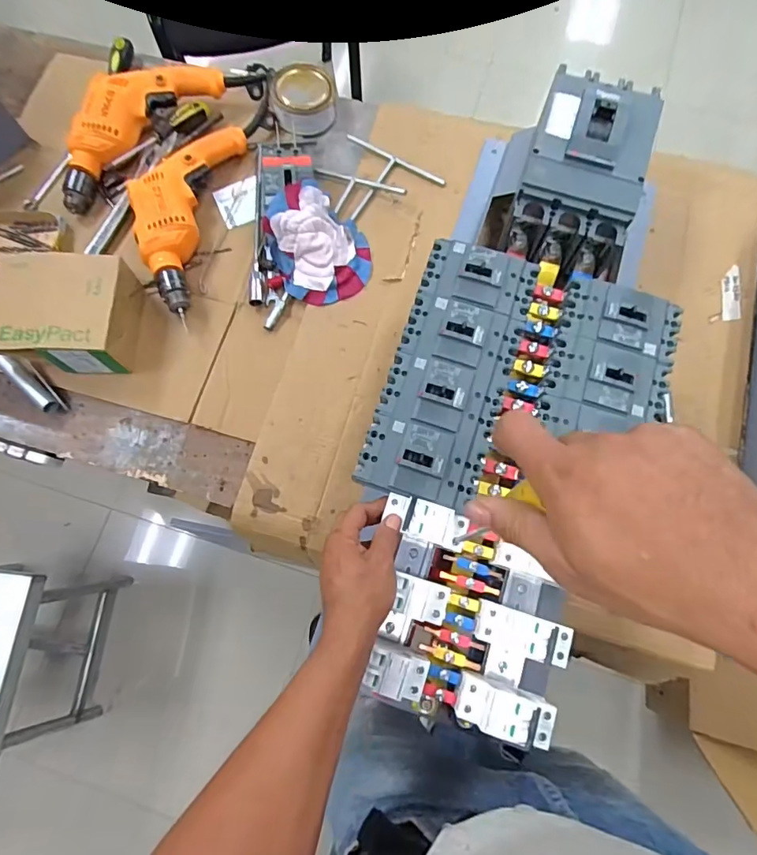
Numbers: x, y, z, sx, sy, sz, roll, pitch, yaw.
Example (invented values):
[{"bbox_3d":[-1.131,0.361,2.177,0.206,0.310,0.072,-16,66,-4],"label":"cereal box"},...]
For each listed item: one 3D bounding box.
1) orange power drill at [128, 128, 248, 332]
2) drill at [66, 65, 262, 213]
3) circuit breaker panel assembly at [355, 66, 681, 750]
[{"bbox_3d":[-0.300,-0.323,0.737,0.117,0.065,0.320,12,75,4],"label":"orange power drill"},{"bbox_3d":[-0.369,-0.502,0.777,0.380,0.069,0.122,-44,78,-10],"label":"drill"},{"bbox_3d":[0.168,-0.071,0.559,0.270,0.087,0.722,19,76,7],"label":"circuit breaker panel assembly"}]

